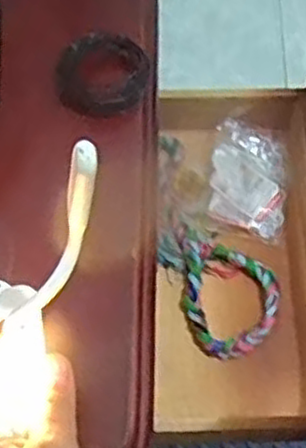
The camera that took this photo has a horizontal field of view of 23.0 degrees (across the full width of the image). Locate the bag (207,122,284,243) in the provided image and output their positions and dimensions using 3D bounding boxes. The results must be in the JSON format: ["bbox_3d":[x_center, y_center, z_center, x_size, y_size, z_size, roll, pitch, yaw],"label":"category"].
[{"bbox_3d":[0.101,-0.048,0.800,0.076,0.021,0.130,5,63,2],"label":"bag"}]

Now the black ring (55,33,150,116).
[{"bbox_3d":[-0.041,-0.128,0.629,0.074,0.028,0.072,0,63,-1],"label":"black ring"}]

